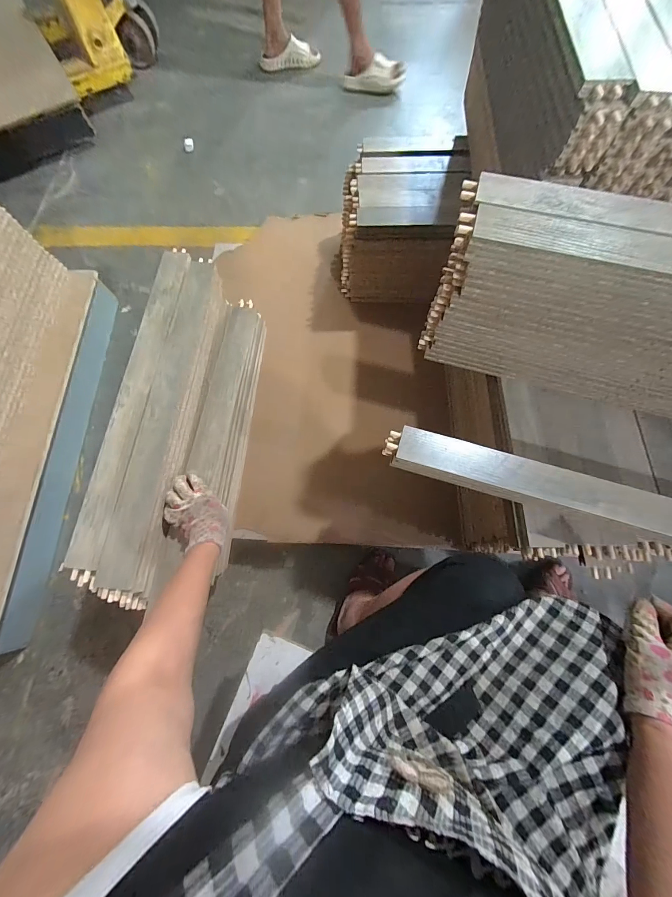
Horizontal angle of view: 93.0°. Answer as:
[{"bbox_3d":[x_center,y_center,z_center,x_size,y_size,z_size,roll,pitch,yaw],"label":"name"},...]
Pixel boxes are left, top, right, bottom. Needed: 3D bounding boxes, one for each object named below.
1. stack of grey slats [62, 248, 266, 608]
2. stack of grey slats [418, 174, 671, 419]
[{"bbox_3d":[-0.317,-0.037,0.686,0.199,0.235,0.669,7,72,4],"label":"stack of grey slats"},{"bbox_3d":[0.480,-0.154,0.446,0.673,0.247,0.129,20,74,8],"label":"stack of grey slats"}]

